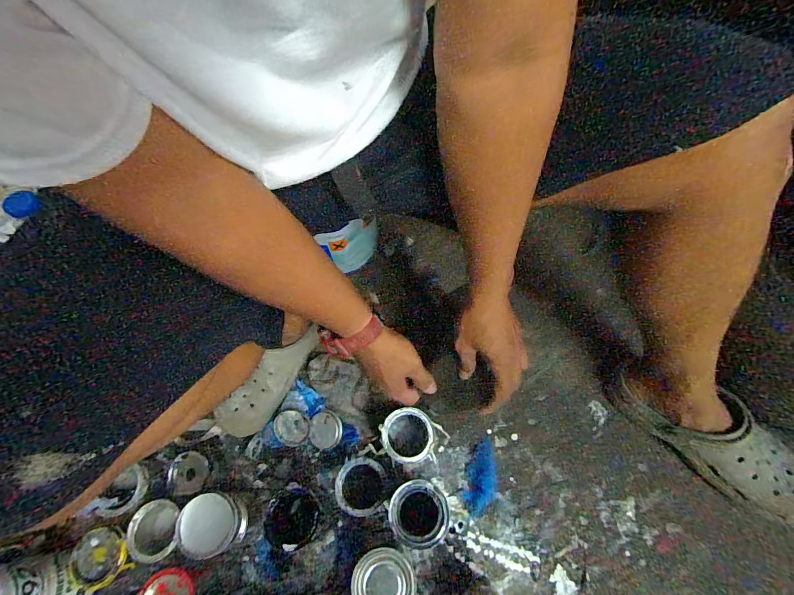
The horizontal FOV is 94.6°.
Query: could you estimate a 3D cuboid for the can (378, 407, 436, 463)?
[{"bbox_3d":[0.016,0.210,0.556,0.069,0.088,0.071,-1,67,2],"label":"can"}]

